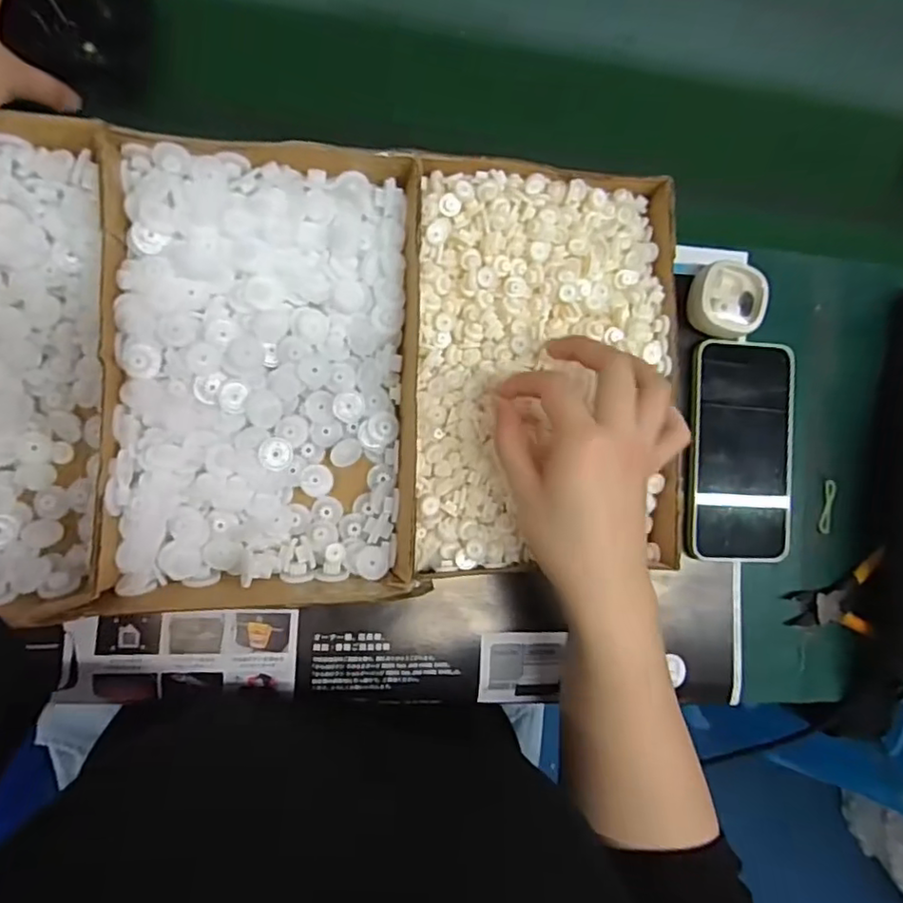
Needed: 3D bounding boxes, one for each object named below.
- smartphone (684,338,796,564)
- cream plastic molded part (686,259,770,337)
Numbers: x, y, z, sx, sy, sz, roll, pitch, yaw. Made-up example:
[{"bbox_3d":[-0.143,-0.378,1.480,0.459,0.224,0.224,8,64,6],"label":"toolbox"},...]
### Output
[{"bbox_3d":[0.220,0.001,0.458,0.083,0.011,0.163,2,87,-9],"label":"smartphone"},{"bbox_3d":[0.202,-0.111,0.442,0.047,0.019,0.049,10,86,-9],"label":"cream plastic molded part"}]

